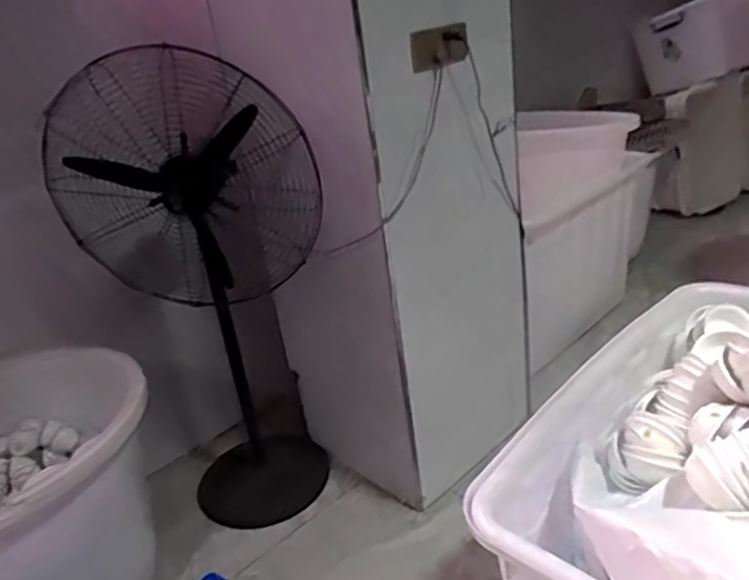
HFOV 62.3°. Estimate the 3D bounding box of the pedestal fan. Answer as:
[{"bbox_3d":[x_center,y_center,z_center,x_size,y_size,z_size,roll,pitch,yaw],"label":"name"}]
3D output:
[{"bbox_3d":[-0.467,0.061,1.748,0.587,1.332,0.499,-8,18,-15],"label":"pedestal fan"}]

